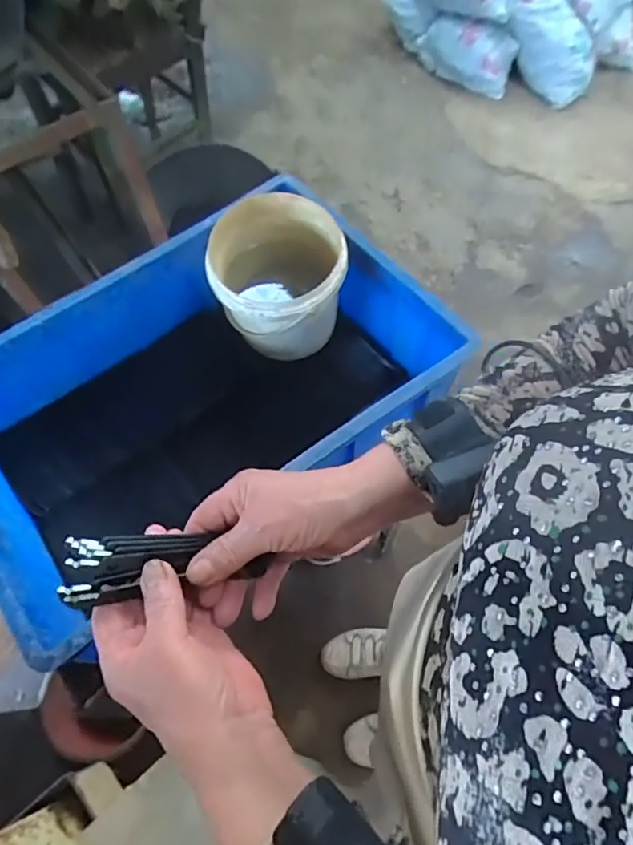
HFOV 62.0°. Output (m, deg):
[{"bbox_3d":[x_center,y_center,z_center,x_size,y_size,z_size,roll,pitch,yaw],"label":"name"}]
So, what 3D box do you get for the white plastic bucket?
[{"bbox_3d":[-0.044,-0.169,0.653,0.155,0.158,0.148,-2,61,3],"label":"white plastic bucket"}]

